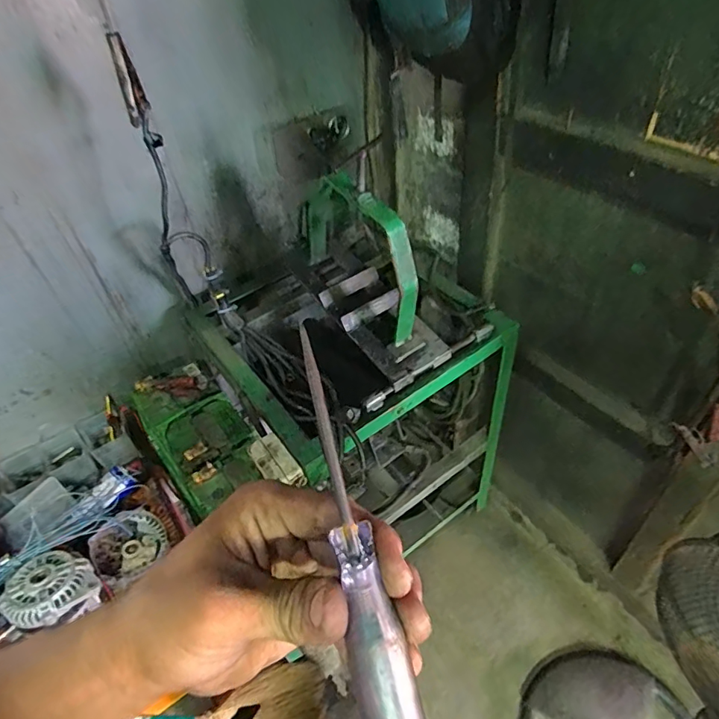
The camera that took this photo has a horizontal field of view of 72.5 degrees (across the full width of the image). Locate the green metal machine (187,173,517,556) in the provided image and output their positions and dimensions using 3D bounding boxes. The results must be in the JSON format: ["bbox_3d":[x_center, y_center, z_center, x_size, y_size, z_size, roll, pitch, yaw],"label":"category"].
[{"bbox_3d":[0.001,0.069,1.235,0.540,1.070,0.542,-32,50,-22],"label":"green metal machine"}]

